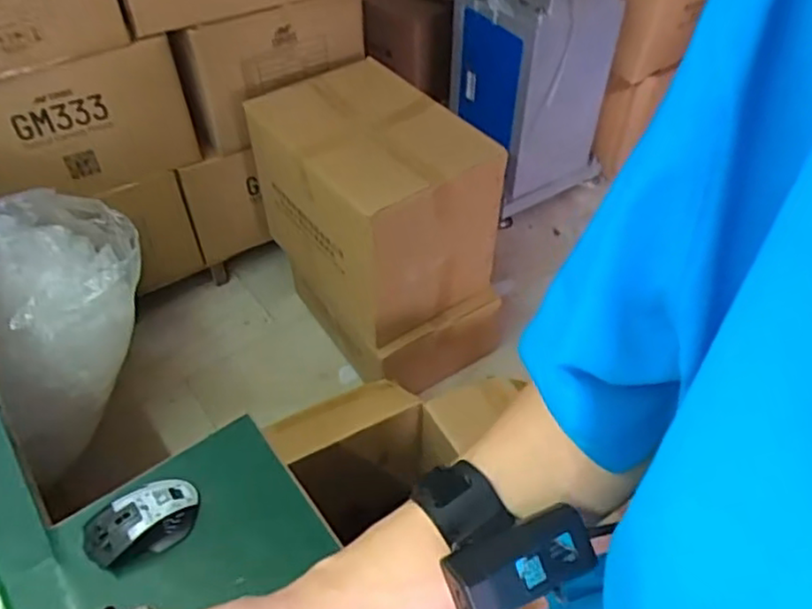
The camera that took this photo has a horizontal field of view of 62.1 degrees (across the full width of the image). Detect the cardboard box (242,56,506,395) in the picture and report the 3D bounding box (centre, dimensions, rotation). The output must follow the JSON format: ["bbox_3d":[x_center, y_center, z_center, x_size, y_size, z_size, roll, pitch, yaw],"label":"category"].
[{"bbox_3d":[-0.070,-0.182,1.616,0.376,0.593,0.551,-30,54,-24],"label":"cardboard box"}]

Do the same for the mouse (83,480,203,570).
[{"bbox_3d":[-0.281,0.228,0.715,0.119,0.032,0.072,-20,51,-17],"label":"mouse"}]

